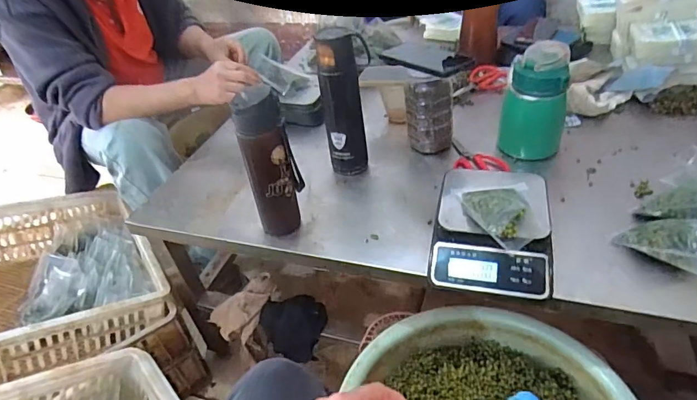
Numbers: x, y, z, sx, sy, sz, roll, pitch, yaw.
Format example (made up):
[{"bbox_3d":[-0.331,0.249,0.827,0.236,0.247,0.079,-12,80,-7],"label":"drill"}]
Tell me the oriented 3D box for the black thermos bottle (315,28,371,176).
[{"bbox_3d":[-0.001,-0.158,0.751,0.083,0.249,0.067,-6,40,2],"label":"black thermos bottle"}]

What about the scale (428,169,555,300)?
[{"bbox_3d":[0.198,0.038,0.620,0.152,0.061,0.203,5,41,14],"label":"scale"}]

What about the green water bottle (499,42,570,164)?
[{"bbox_3d":[0.316,-0.169,0.762,0.090,0.168,0.089,-6,40,1],"label":"green water bottle"}]

